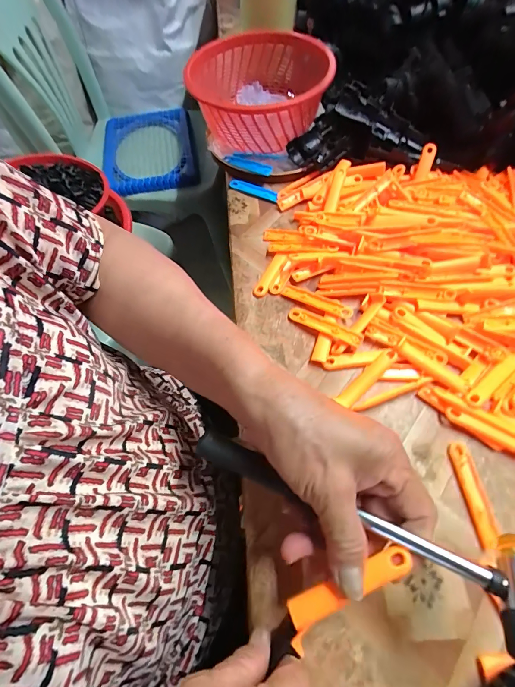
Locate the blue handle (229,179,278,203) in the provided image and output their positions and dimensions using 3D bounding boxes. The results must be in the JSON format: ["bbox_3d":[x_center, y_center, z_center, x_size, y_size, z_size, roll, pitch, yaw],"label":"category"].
[{"bbox_3d":[-0.004,-0.196,0.432,0.066,0.009,0.013,22,65,13],"label":"blue handle"}]

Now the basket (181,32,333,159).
[{"bbox_3d":[0.005,-0.323,0.451,0.174,0.089,0.191,12,63,8],"label":"basket"}]

